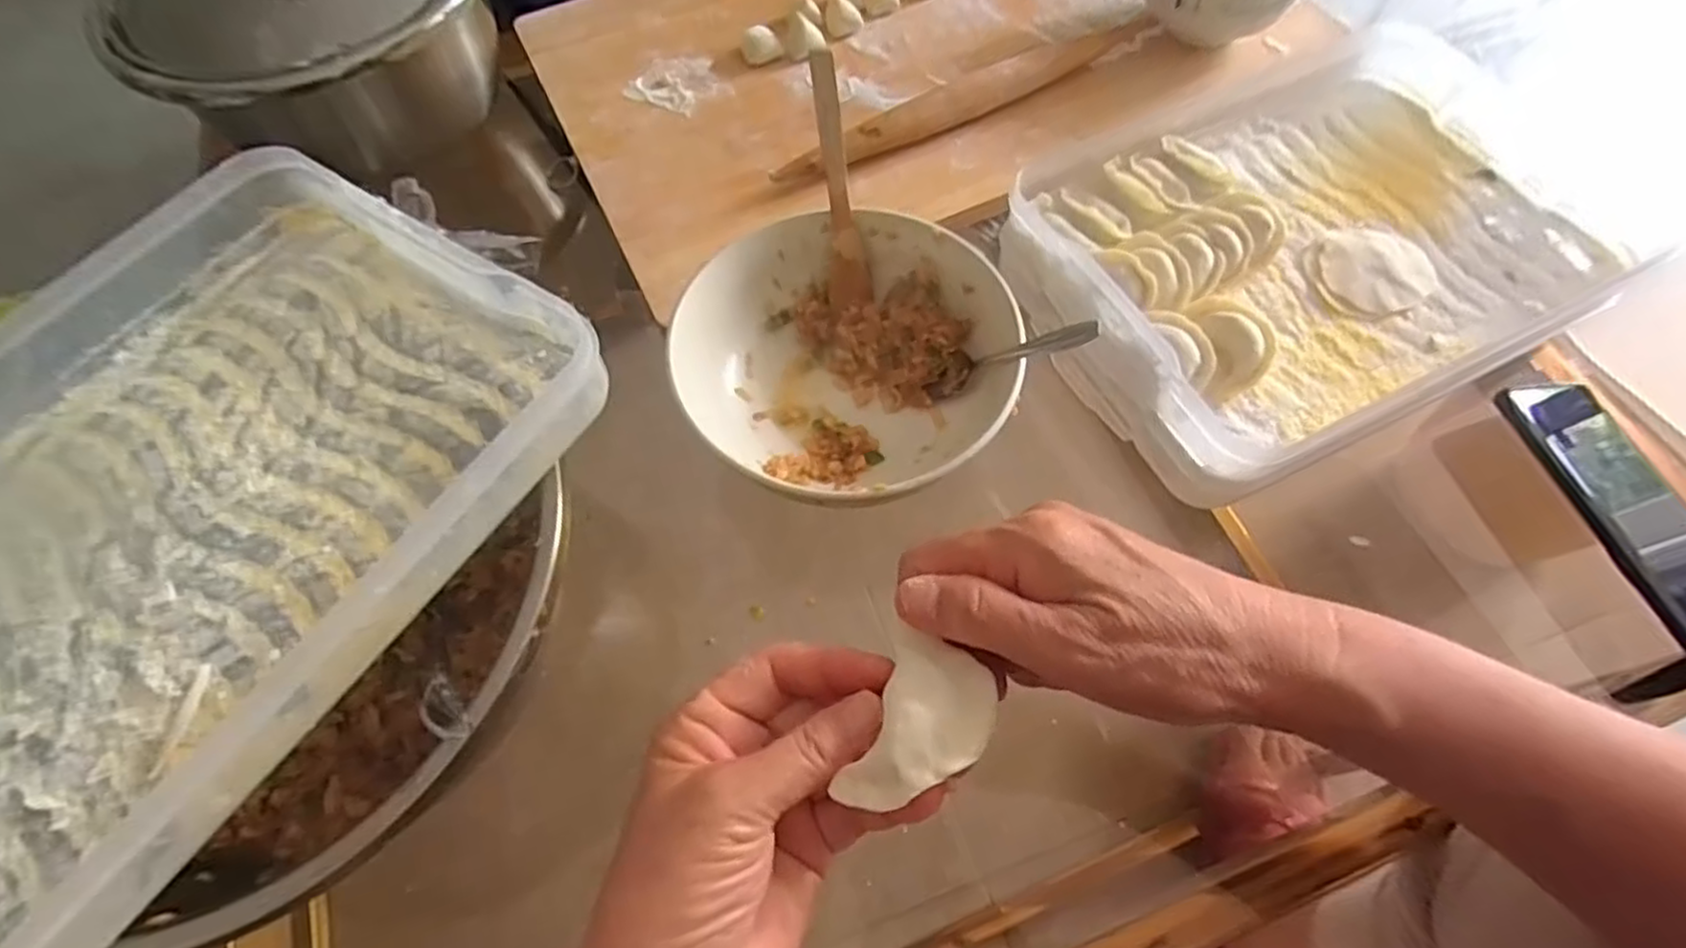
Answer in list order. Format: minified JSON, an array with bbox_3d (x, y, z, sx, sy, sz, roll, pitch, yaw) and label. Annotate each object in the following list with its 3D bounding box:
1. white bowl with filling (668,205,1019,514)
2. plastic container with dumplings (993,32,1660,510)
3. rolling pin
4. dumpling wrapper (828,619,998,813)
[{"bbox_3d":[0.003,-0.061,0.410,0.167,0.061,0.173,-1,63,1],"label":"white bowl with filling"},{"bbox_3d":[0.285,-0.151,0.447,0.347,0.062,0.245,-25,65,-11],"label":"plastic container with dumplings"},{"bbox_3d":[0.097,-0.273,0.524,0.315,0.029,0.031,-28,65,-12],"label":"rolling pin"},{"bbox_3d":[0.025,0.078,0.231,0.038,0.014,0.053,23,66,13],"label":"dumpling wrapper"}]

